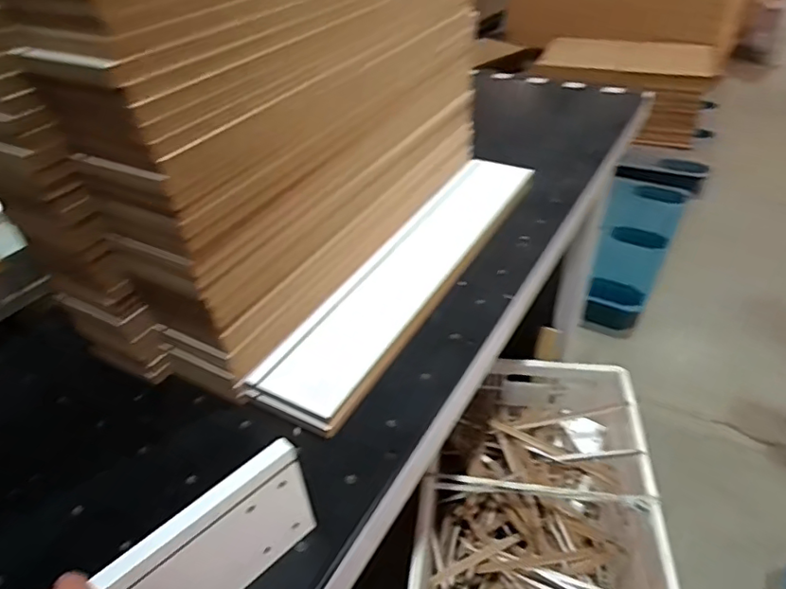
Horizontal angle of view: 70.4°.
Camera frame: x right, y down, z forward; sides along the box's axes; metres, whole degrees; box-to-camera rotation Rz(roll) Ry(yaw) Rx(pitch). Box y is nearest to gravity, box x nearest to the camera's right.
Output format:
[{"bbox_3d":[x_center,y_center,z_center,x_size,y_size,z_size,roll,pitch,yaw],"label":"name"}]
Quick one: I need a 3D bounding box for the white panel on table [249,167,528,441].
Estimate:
[{"bbox_3d":[0.037,-0.046,0.841,0.128,0.035,0.620,22,48,24],"label":"white panel on table"}]

